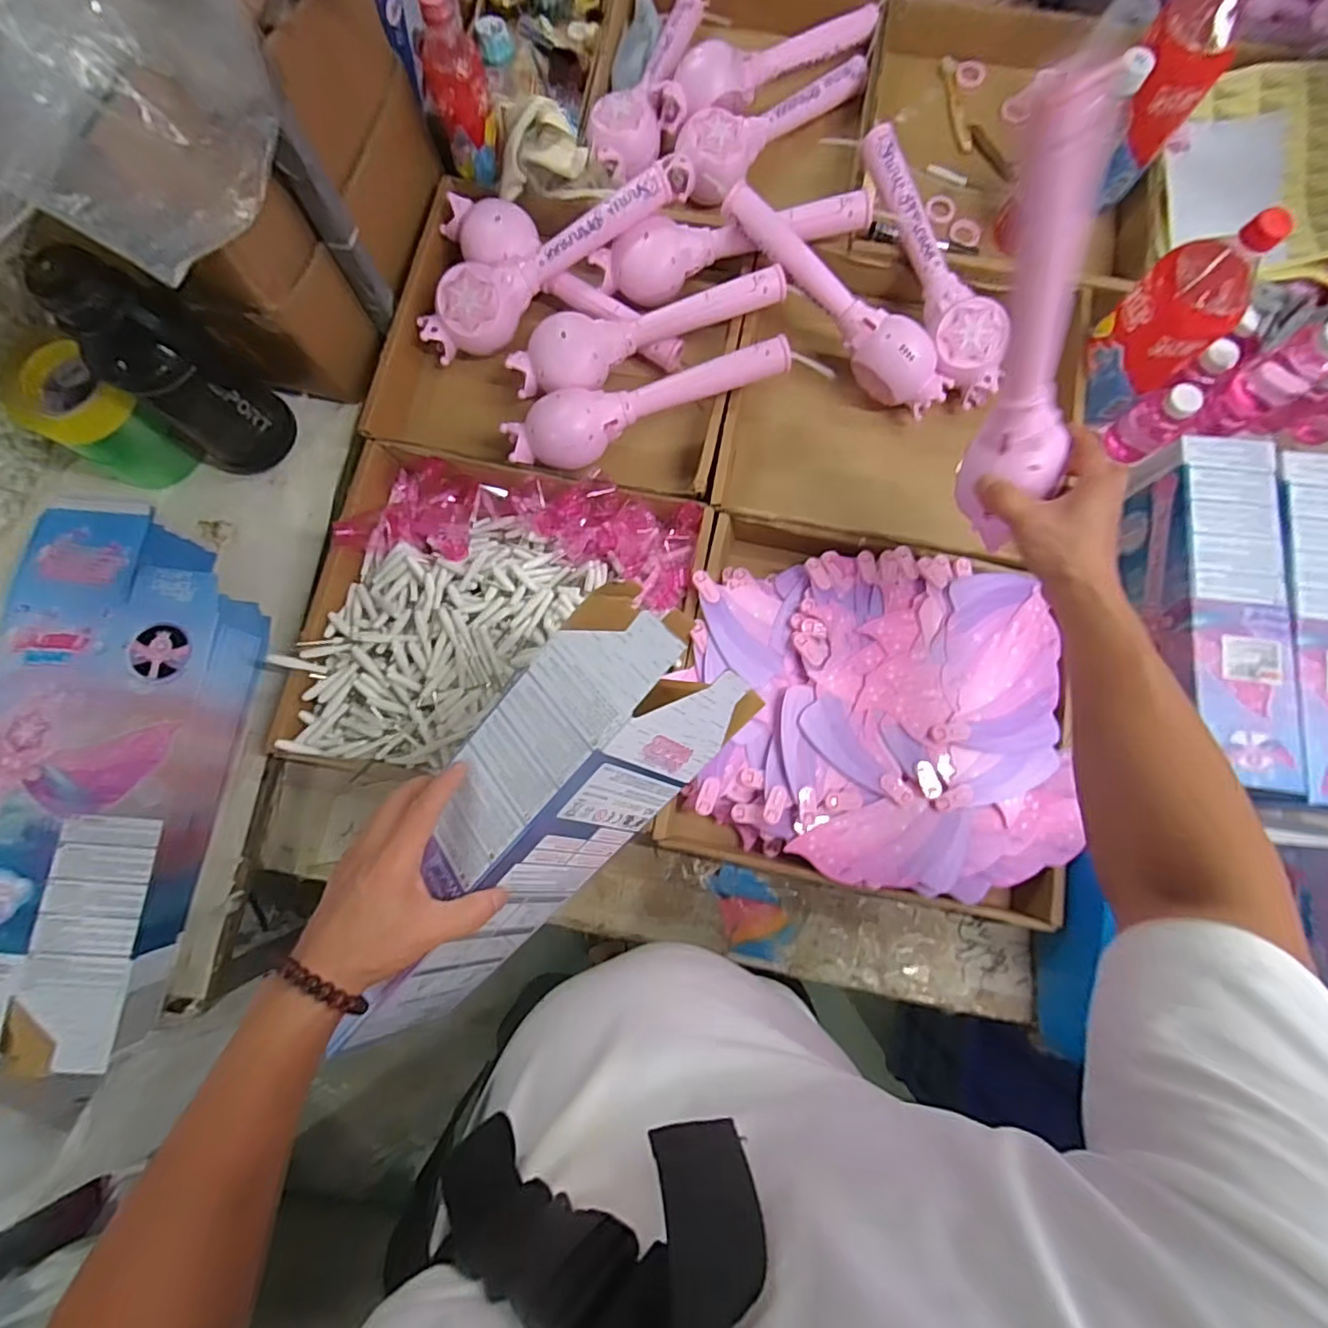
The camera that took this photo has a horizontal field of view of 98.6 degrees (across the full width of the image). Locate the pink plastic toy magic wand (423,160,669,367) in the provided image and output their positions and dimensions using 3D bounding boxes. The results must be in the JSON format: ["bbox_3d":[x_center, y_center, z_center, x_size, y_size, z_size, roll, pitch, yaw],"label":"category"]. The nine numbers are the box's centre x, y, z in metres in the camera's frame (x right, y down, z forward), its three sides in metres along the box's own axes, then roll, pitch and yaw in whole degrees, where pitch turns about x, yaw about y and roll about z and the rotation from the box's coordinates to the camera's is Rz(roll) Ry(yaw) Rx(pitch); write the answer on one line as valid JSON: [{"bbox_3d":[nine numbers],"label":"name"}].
[{"bbox_3d":[-0.133,-0.443,0.636,0.305,0.074,0.066,-33,81,-6],"label":"pink plastic toy magic wand"}]

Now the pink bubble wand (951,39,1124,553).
[{"bbox_3d":[0.263,-0.208,0.402,0.063,0.308,0.054,-26,45,-5],"label":"pink bubble wand"}]

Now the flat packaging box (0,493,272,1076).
[{"bbox_3d":[-0.532,0.095,0.548,0.193,0.104,0.458,4,80,1],"label":"flat packaging box"}]

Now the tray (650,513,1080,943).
[{"bbox_3d":[0.211,0.044,0.576,0.403,0.063,0.351,12,80,2],"label":"tray"}]

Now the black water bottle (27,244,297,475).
[{"bbox_3d":[-0.461,-0.275,0.552,0.083,0.229,0.098,37,82,6],"label":"black water bottle"}]

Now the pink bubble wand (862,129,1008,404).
[{"bbox_3d":[0.300,-0.440,0.633,0.075,0.067,0.298,-17,80,-3],"label":"pink bubble wand"}]

